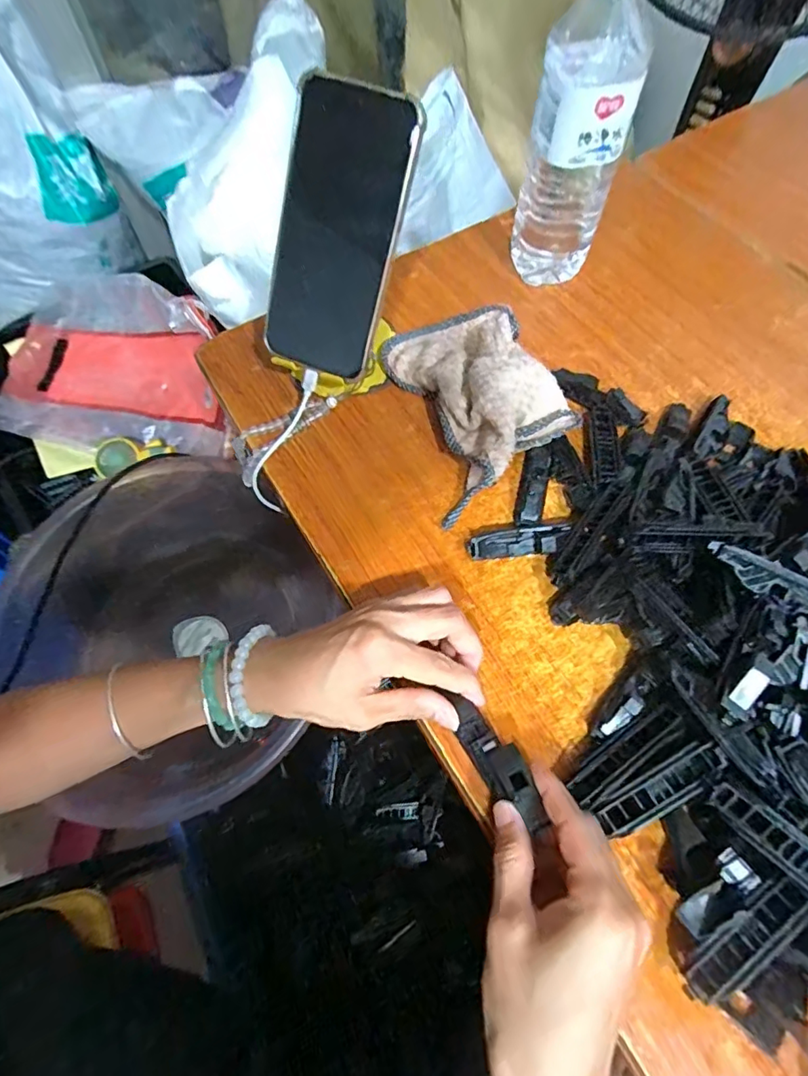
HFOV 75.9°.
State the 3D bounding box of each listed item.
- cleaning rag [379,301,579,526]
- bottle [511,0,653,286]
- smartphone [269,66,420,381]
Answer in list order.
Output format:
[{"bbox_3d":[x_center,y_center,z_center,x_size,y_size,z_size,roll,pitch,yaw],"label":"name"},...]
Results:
[{"bbox_3d":[0.057,-0.115,0.392,0.112,0.050,0.180,-15,64,-7],"label":"cleaning rag"},{"bbox_3d":[0.128,-0.298,0.394,0.062,0.207,0.054,-10,63,-4],"label":"bottle"},{"bbox_3d":[-0.048,-0.199,0.347,0.085,0.167,0.011,24,29,10],"label":"smartphone"}]

